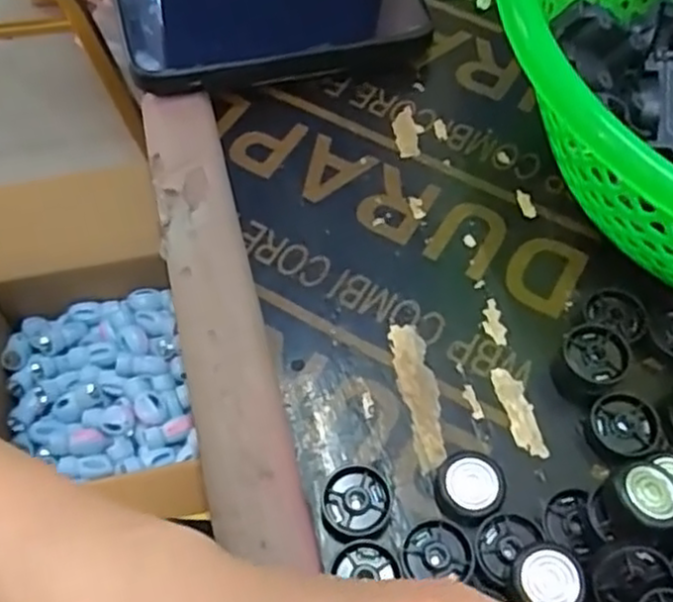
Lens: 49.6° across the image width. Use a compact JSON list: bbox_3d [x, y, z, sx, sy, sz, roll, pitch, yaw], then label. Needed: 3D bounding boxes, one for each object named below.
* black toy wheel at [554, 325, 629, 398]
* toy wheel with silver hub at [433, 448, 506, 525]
[{"bbox_3d":[0.097,0.023,0.276,0.023,0.019,0.024,0,60,0],"label":"black toy wheel"},{"bbox_3d":[0.048,0.066,0.258,0.025,0.008,0.024,0,60,0],"label":"toy wheel with silver hub"}]

